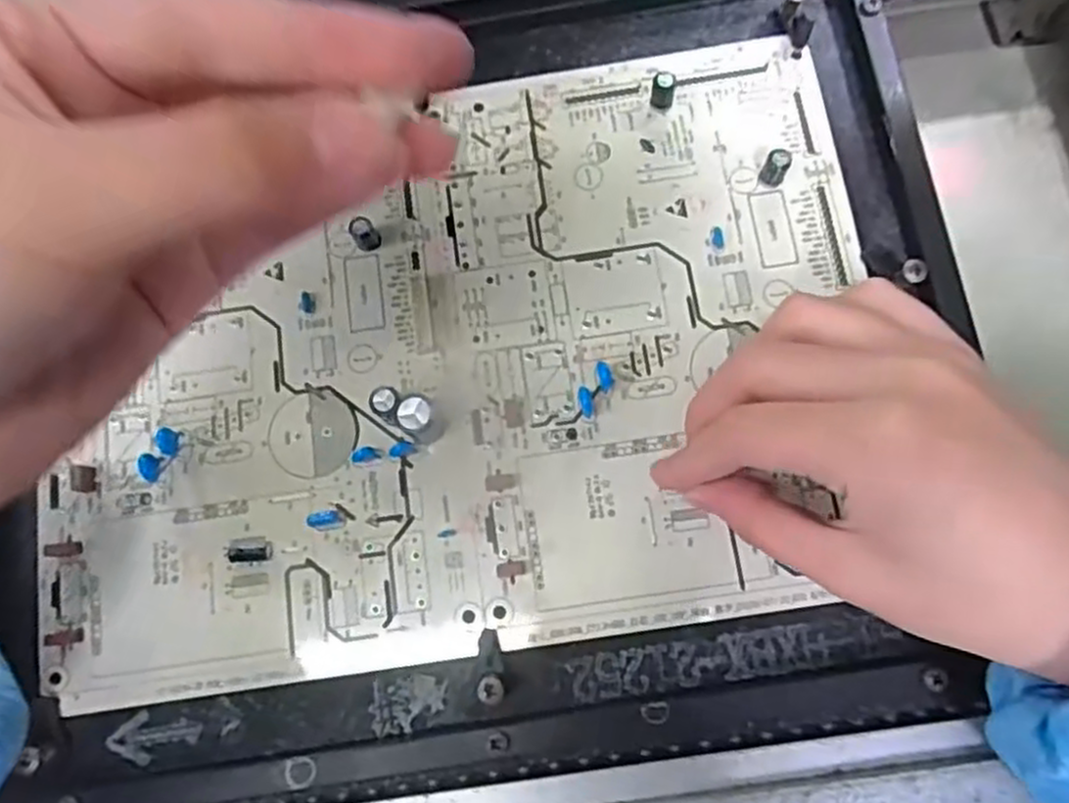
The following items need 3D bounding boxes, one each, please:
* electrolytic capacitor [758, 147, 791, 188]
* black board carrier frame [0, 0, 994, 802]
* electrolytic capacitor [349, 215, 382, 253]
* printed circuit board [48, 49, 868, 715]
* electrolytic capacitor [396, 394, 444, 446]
[{"bbox_3d":[0.083,-0.080,0.266,0.008,0.013,0.006,26,77,9],"label":"electrolytic capacitor"},{"bbox_3d":[-0.021,-0.015,0.262,0.326,0.031,0.268,-8,74,0],"label":"black board carrier frame"},{"bbox_3d":[-0.058,-0.058,0.269,0.009,0.013,0.007,-28,75,-6],"label":"electrolytic capacitor"},{"bbox_3d":[-0.026,-0.016,0.264,0.270,0.015,0.191,-8,74,0],"label":"printed circuit board"},{"bbox_3d":[-0.037,0.006,0.249,0.011,0.021,0.012,7,75,4],"label":"electrolytic capacitor"}]

